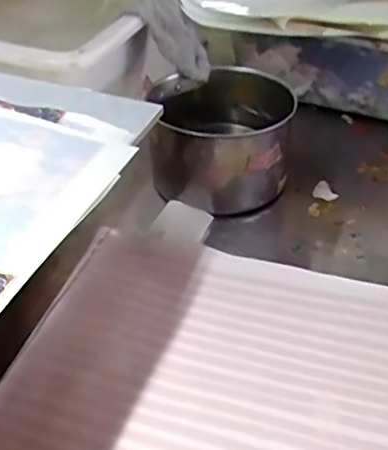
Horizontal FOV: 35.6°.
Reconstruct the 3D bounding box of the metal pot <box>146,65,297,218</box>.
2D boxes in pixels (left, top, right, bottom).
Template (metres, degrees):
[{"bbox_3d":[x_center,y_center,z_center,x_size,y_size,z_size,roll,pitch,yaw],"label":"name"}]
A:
[{"bbox_3d":[0.026,-0.089,0.595,0.132,0.079,0.143,-1,39,1],"label":"metal pot"}]

